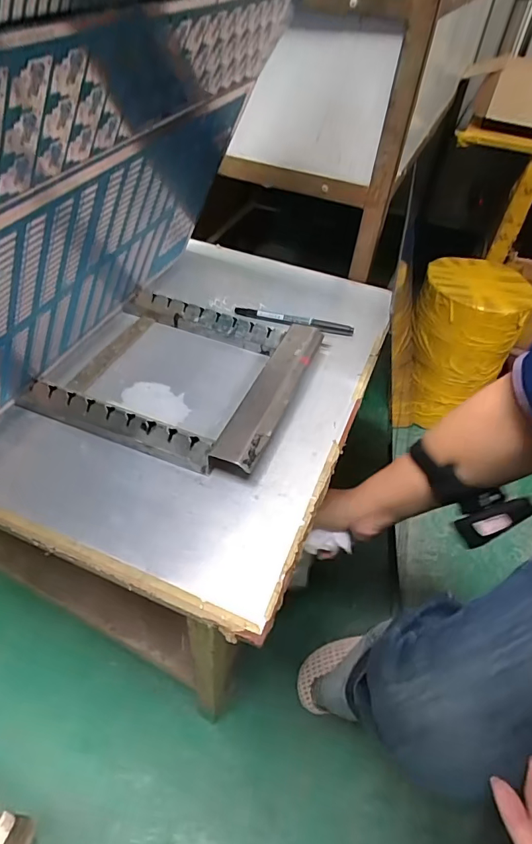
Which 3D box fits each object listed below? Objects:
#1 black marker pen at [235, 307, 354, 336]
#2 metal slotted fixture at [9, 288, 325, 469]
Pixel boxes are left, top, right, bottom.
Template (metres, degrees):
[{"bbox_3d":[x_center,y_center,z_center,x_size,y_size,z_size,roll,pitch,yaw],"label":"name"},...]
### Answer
[{"bbox_3d":[0.032,-0.117,0.533,0.135,0.013,0.016,14,48,6],"label":"black marker pen"},{"bbox_3d":[-0.080,-0.051,0.446,0.218,0.032,0.188,20,49,12],"label":"metal slotted fixture"}]

